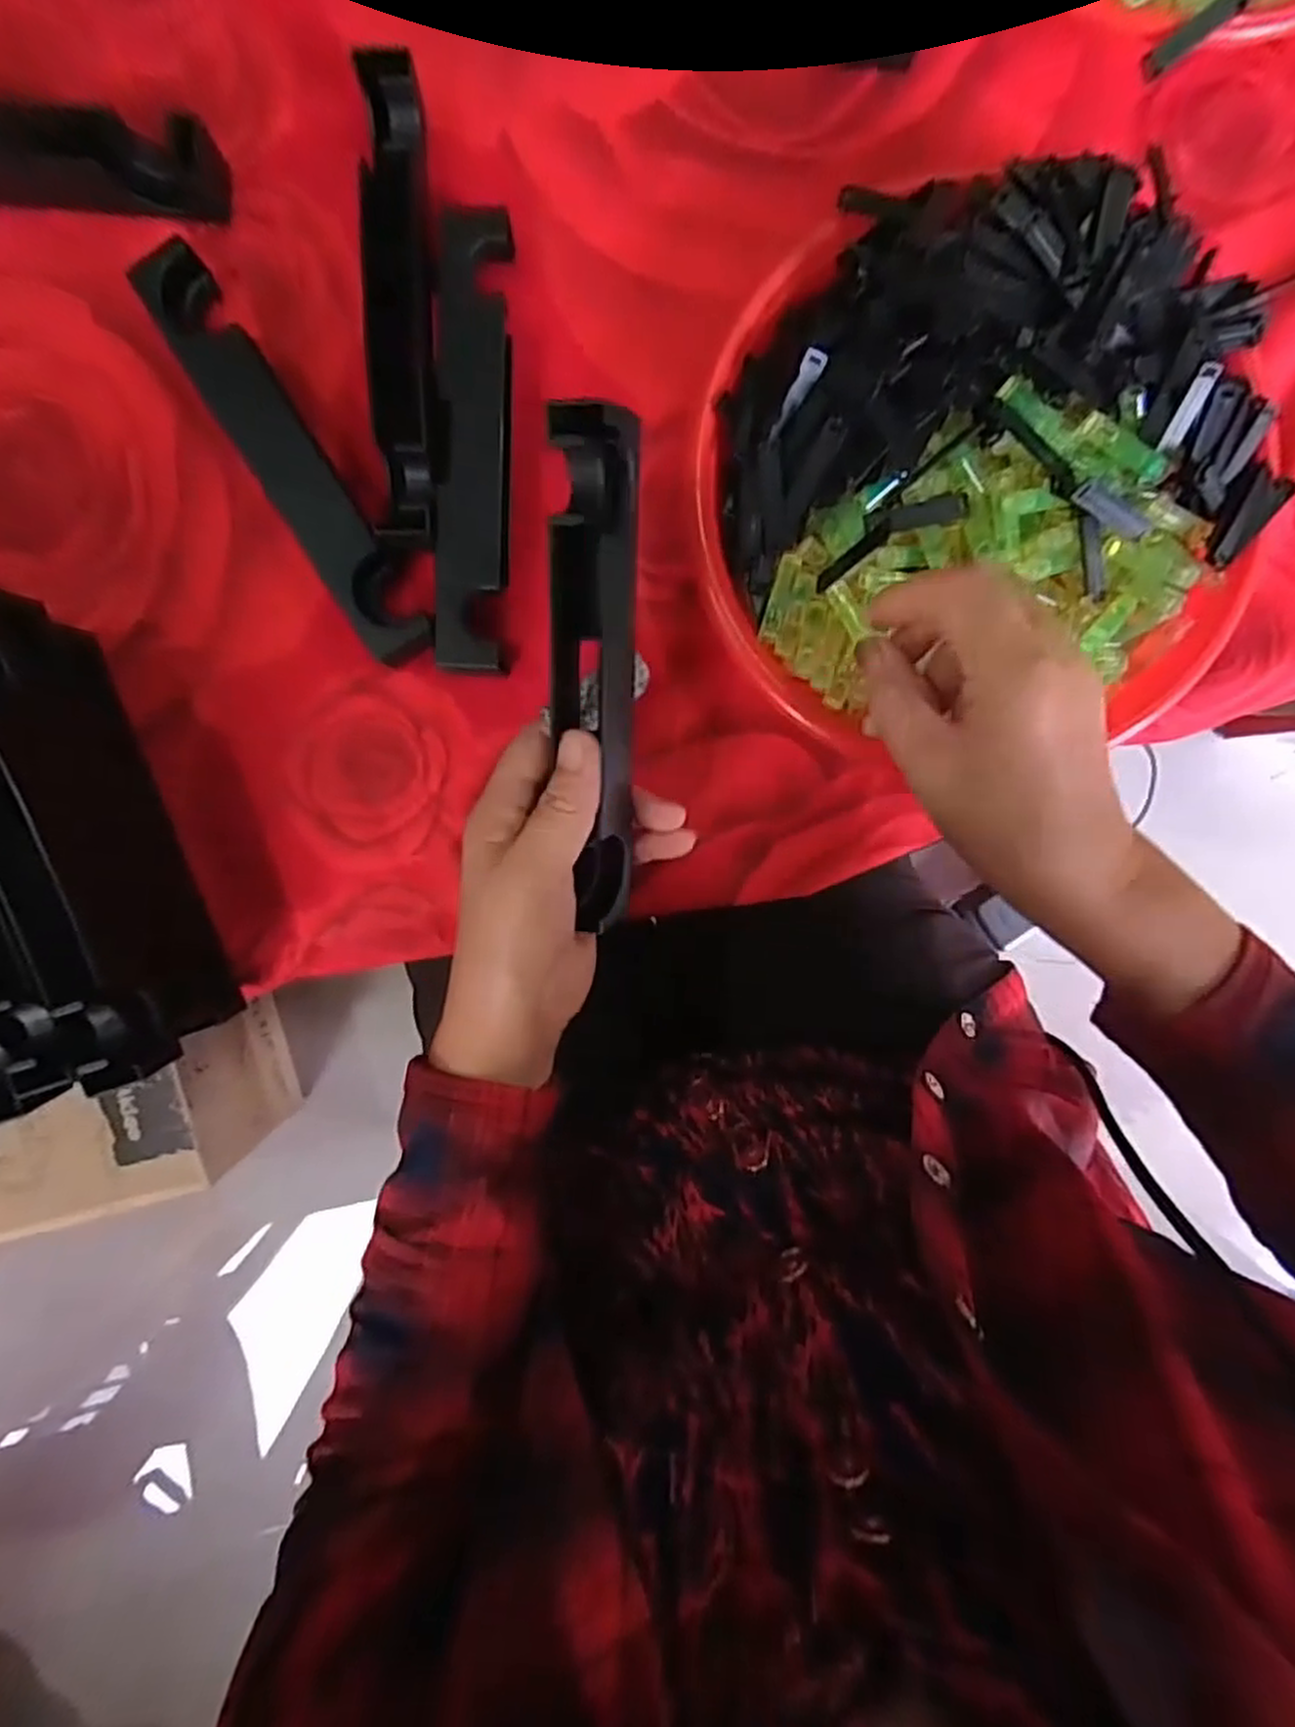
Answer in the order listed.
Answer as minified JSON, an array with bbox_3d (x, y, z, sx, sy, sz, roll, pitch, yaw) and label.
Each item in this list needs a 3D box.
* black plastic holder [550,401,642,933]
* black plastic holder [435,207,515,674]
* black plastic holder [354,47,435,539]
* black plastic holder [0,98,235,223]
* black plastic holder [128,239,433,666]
[{"bbox_3d":[-0.020,-0.066,0.300,0.032,0.028,0.193,1,112,1],"label":"black plastic holder"},{"bbox_3d":[-0.077,-0.185,0.346,0.032,0.022,0.196,1,94,-1],"label":"black plastic holder"},{"bbox_3d":[-0.109,-0.243,0.340,0.028,0.028,0.195,-2,94,-1],"label":"black plastic holder"},{"bbox_3d":[-0.291,-0.318,0.340,0.198,0.032,0.031,6,94,-2],"label":"black plastic holder"},{"bbox_3d":[-0.162,-0.182,0.353,0.033,0.029,0.199,-34,94,1],"label":"black plastic holder"}]

